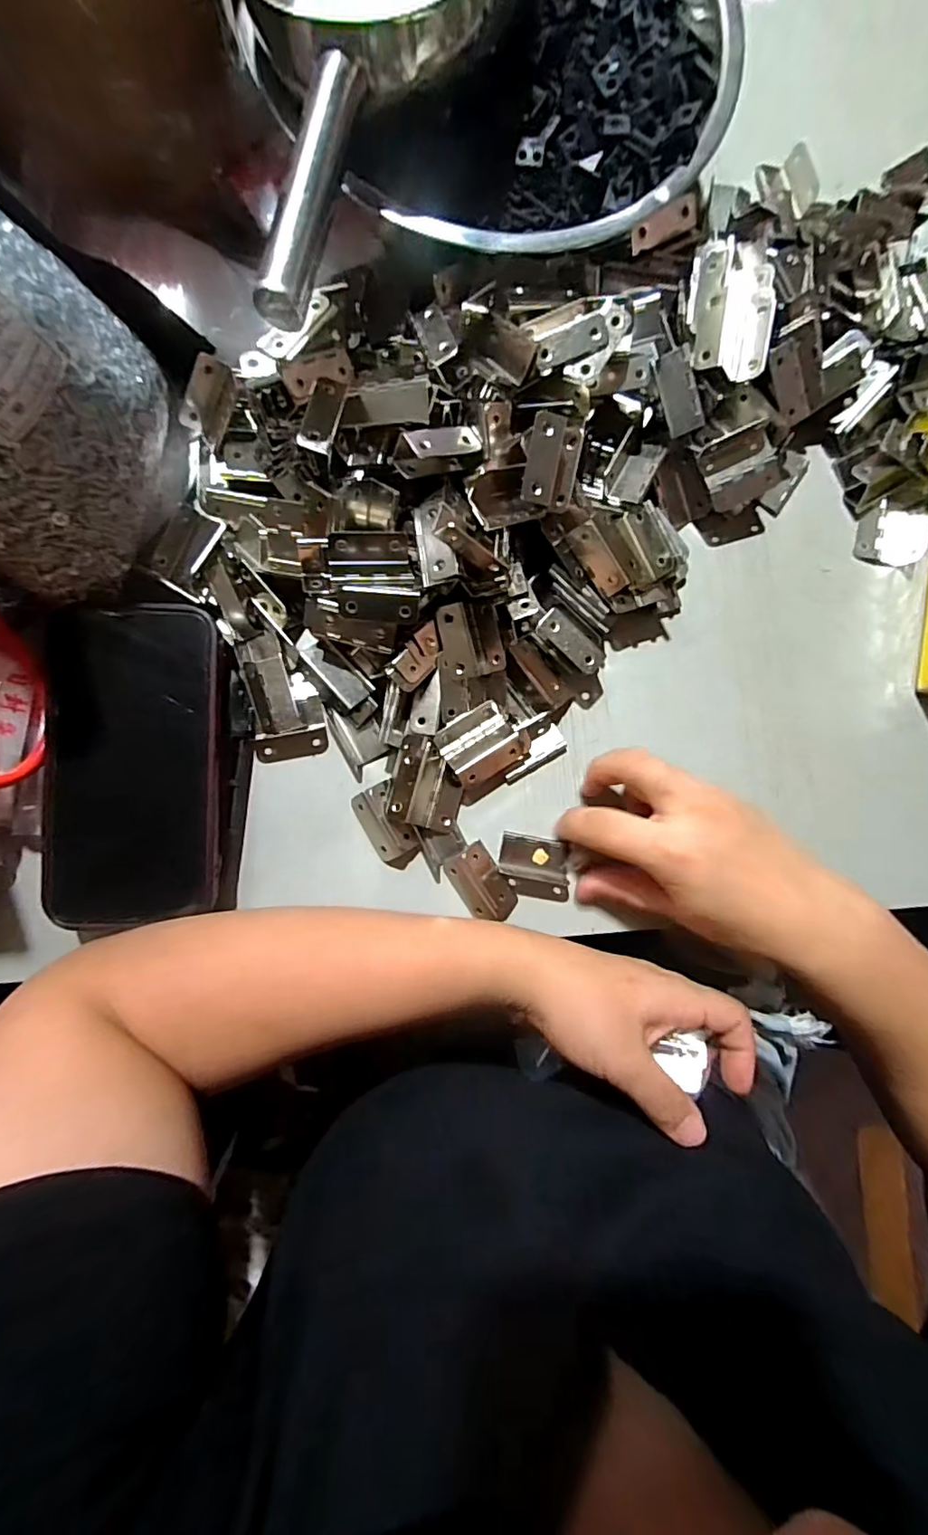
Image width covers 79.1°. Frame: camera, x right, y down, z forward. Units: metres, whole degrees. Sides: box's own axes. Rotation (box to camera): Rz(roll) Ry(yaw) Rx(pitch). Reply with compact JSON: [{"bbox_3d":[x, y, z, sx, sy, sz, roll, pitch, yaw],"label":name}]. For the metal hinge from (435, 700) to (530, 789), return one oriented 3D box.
[{"bbox_3d":[0.010,-0.014,0.317,0.044,0.015,0.037,-32,92,-7],"label":"metal hinge"}]

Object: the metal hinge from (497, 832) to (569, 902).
[{"bbox_3d":[0.042,0.057,0.325,0.043,0.005,0.034,12,87,-7],"label":"metal hinge"}]

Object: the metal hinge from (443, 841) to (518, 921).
[{"bbox_3d":[0.010,0.067,0.319,0.027,0.008,0.044,-34,92,-7],"label":"metal hinge"}]

